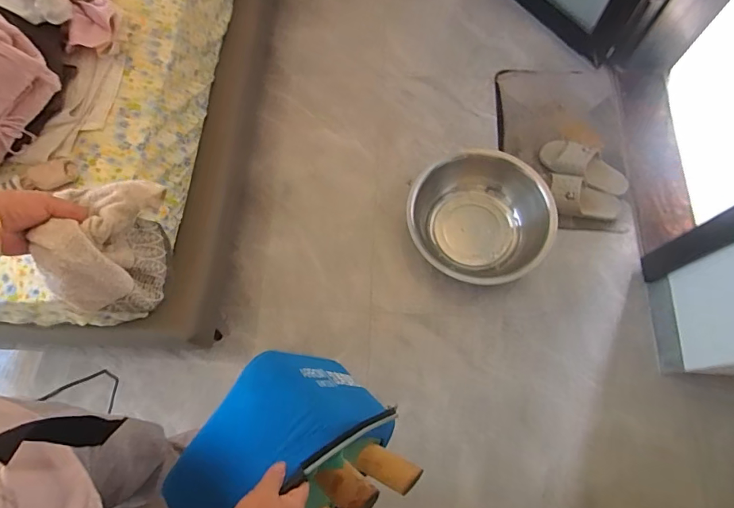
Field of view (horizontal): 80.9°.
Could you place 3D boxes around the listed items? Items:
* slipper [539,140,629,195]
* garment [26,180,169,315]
[{"bbox_3d":[0.626,-0.250,1.236,0.257,0.053,0.120,28,76,12],"label":"slipper"},{"bbox_3d":[-0.307,-0.012,0.513,0.082,0.129,0.154,-2,71,1],"label":"garment"}]

